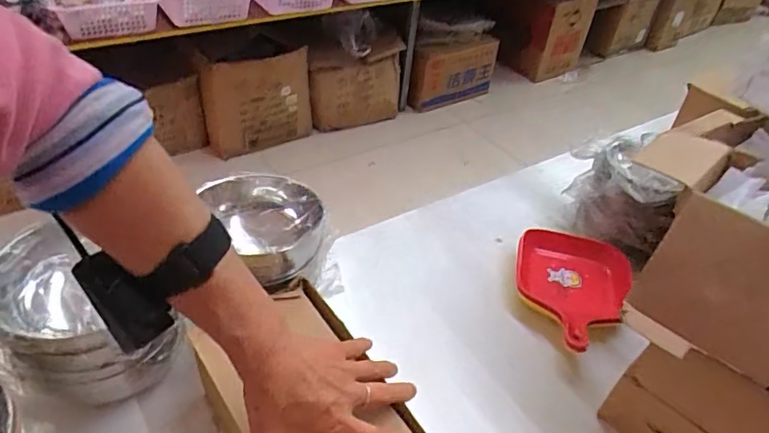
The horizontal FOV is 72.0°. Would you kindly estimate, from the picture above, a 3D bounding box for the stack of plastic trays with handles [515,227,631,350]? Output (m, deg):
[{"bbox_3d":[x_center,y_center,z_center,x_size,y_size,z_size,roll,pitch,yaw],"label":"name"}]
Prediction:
[{"bbox_3d":[0.262,0.106,0.728,0.151,0.046,0.220,10,40,5],"label":"stack of plastic trays with handles"}]

